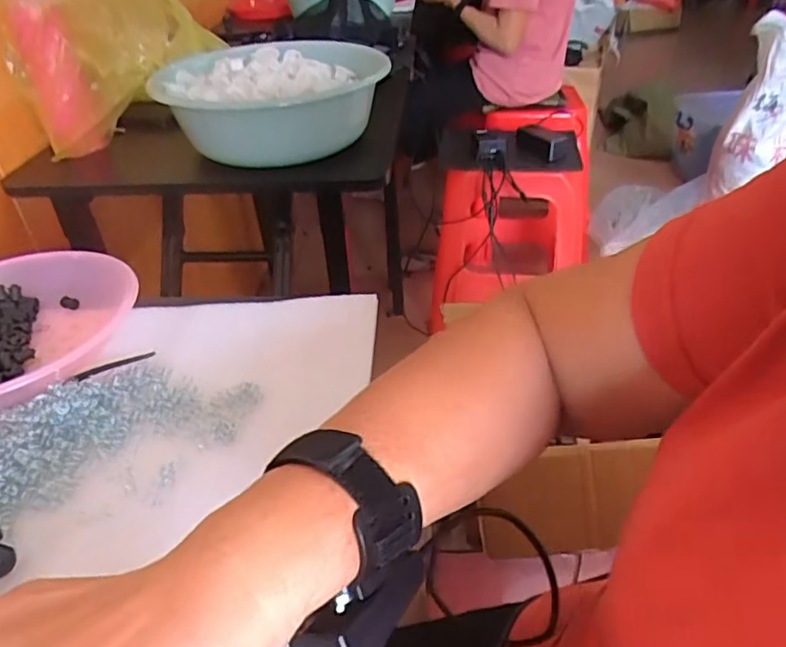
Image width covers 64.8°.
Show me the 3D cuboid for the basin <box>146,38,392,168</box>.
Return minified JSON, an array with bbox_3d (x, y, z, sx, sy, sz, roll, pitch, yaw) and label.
[{"bbox_3d":[-0.149,-0.282,0.797,0.274,0.099,0.241,-8,37,-7],"label":"basin"}]

